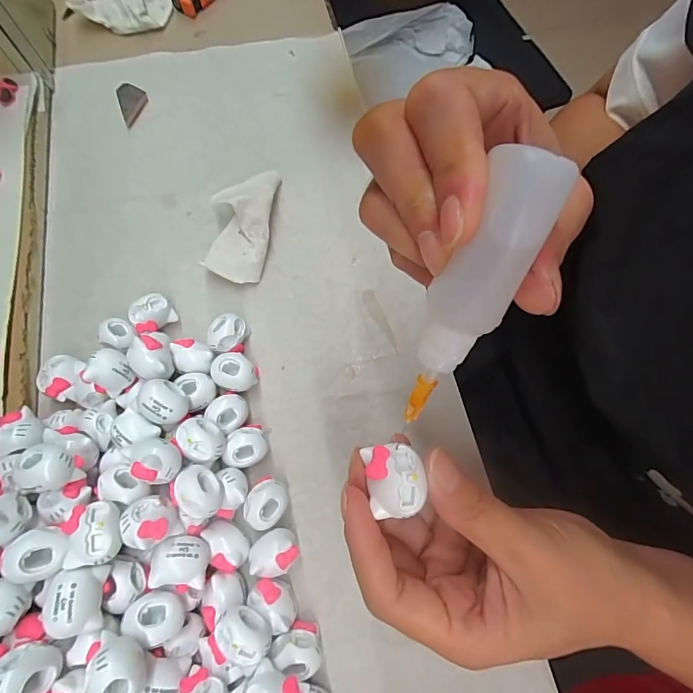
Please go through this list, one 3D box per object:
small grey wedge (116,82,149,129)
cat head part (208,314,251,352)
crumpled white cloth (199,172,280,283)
[{"bbox_3d":[-0.165,-0.190,0.323,0.021,0.005,0.035,-20,70,-4],"label":"small grey wedge"},{"bbox_3d":[-0.072,-0.007,0.255,0.021,0.020,0.023,-2,70,3],"label":"cat head part"},{"bbox_3d":[-0.068,-0.084,0.277,0.037,0.024,0.083,6,71,6],"label":"crumpled white cloth"}]

